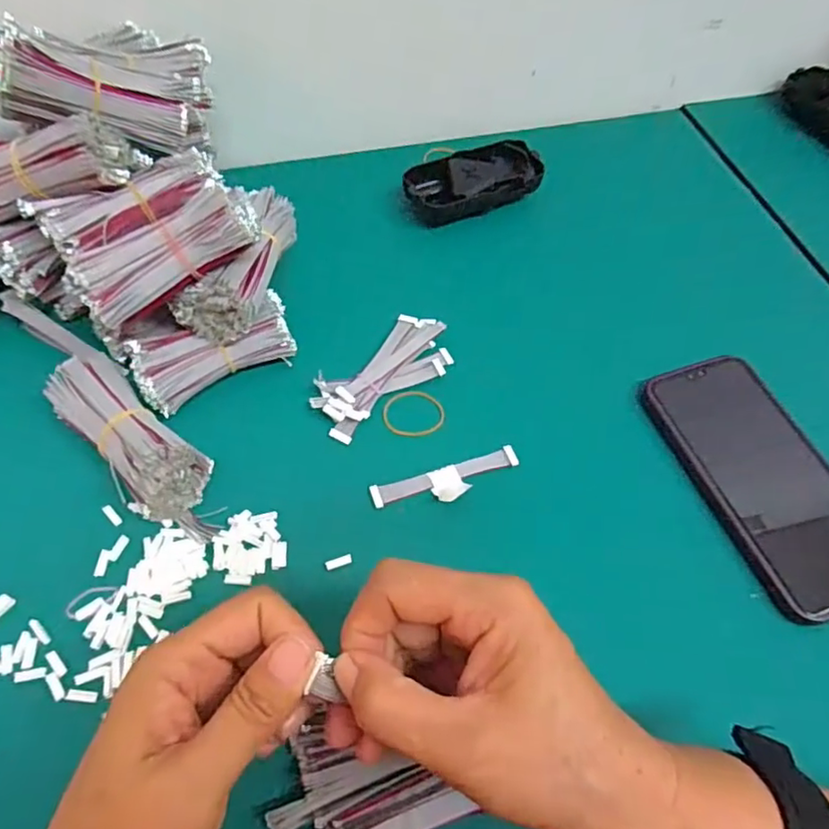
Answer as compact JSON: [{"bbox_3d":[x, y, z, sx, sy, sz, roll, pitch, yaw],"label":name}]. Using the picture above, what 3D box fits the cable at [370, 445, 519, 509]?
[{"bbox_3d":[0.020,0.041,0.345,0.089,0.011,0.023,-15,60,-11],"label":"cable"}]

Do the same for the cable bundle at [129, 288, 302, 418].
[{"bbox_3d":[-0.121,-0.039,0.359,0.095,0.018,0.043,-26,106,-18],"label":"cable bundle"}]

